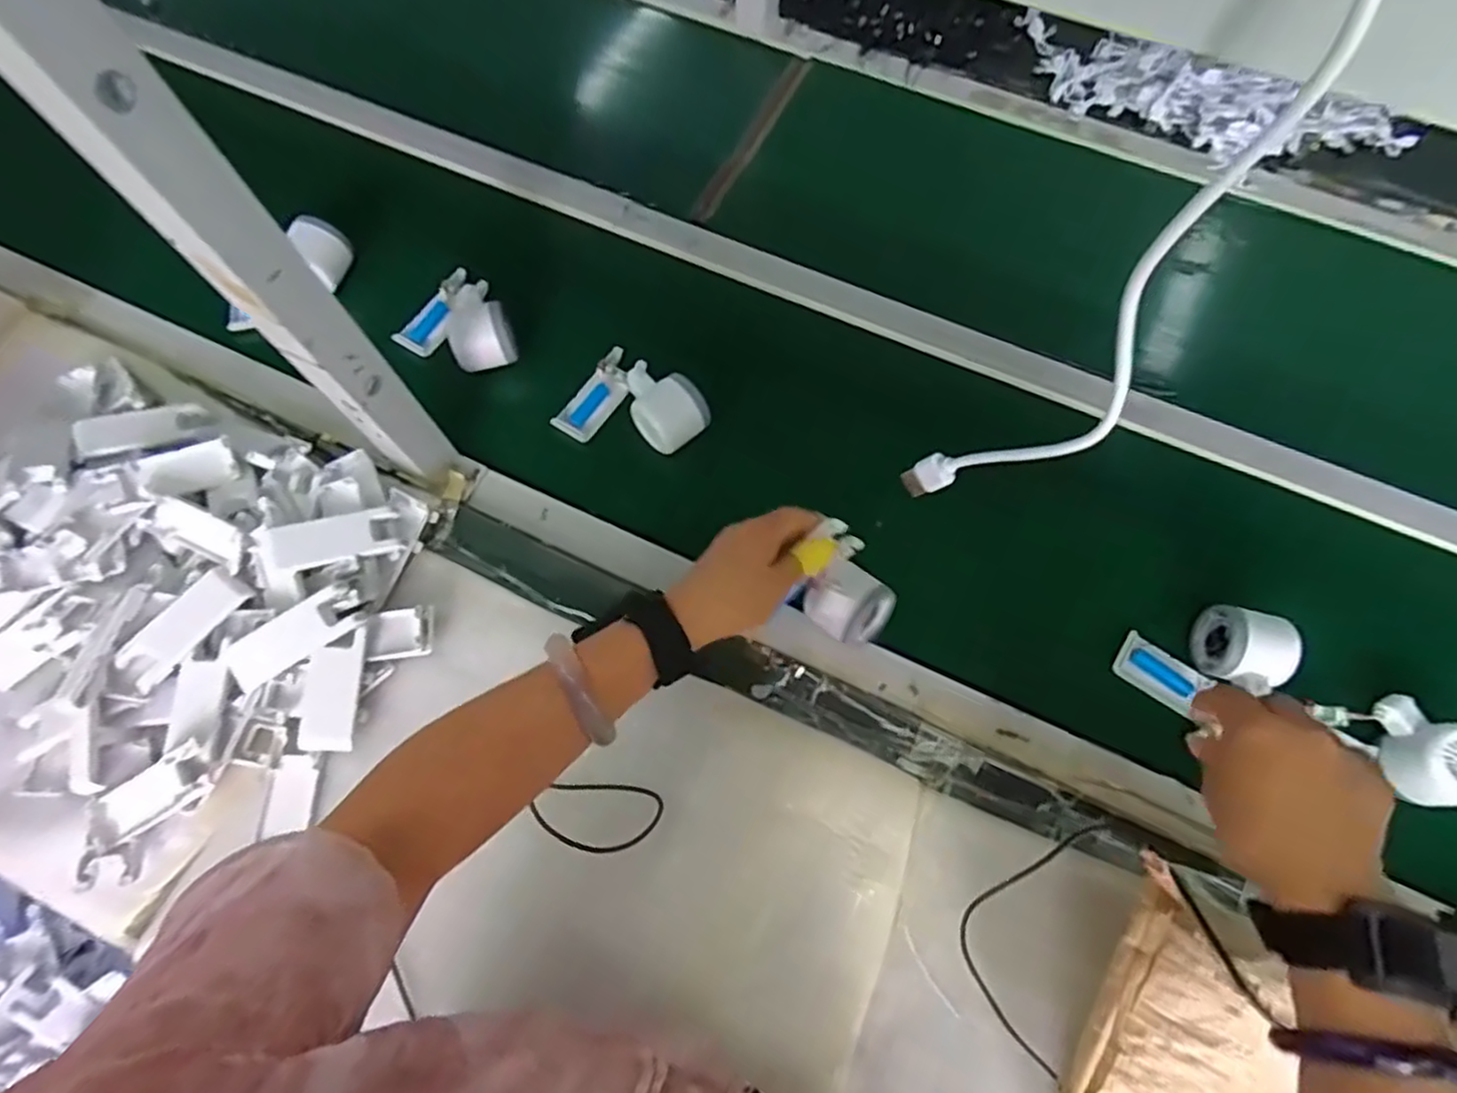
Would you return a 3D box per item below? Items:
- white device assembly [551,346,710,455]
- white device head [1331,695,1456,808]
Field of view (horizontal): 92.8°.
[{"bbox_3d":[-0.086,-0.132,0.653,0.132,0.050,0.102,29,72,11],"label":"white device assembly"},{"bbox_3d":[0.534,0.158,0.528,0.057,0.042,0.077,-40,74,-13],"label":"white device head"}]

